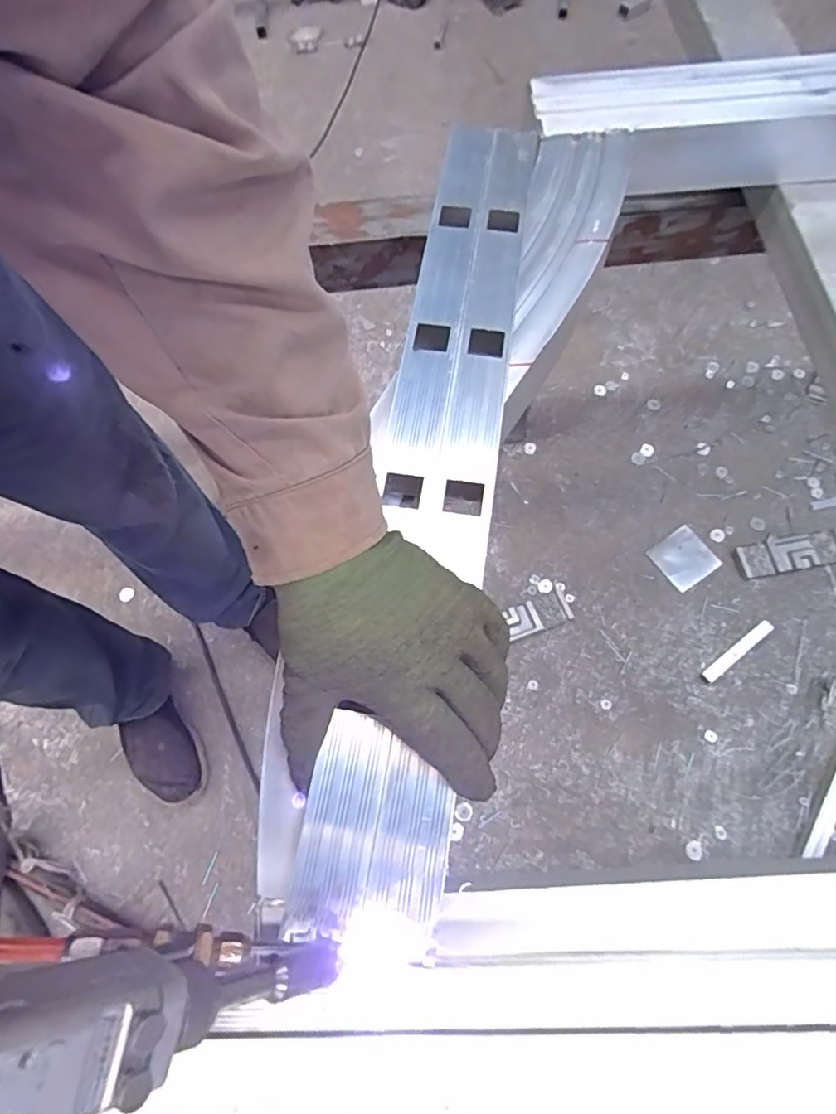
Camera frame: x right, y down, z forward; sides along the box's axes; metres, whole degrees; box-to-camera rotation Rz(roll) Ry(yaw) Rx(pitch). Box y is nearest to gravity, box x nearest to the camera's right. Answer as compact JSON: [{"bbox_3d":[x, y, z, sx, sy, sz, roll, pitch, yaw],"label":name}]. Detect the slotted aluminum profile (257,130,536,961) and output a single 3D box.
[{"bbox_3d":[0.005,-0.094,0.421,0.112,0.045,0.638,9,66,6],"label":"slotted aluminum profile"}]

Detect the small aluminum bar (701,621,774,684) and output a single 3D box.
[{"bbox_3d":[0.560,0.166,0.999,0.164,0.011,0.024,-35,70,-12],"label":"small aluminum bar"}]

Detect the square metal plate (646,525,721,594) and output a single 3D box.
[{"bbox_3d":[0.505,0.001,1.084,0.103,0.007,0.100,-31,65,-11],"label":"square metal plate"}]

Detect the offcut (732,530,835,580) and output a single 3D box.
[{"bbox_3d":[0.699,-0.008,1.068,0.204,0.013,0.070,-9,67,-2],"label":"offcut"}]

